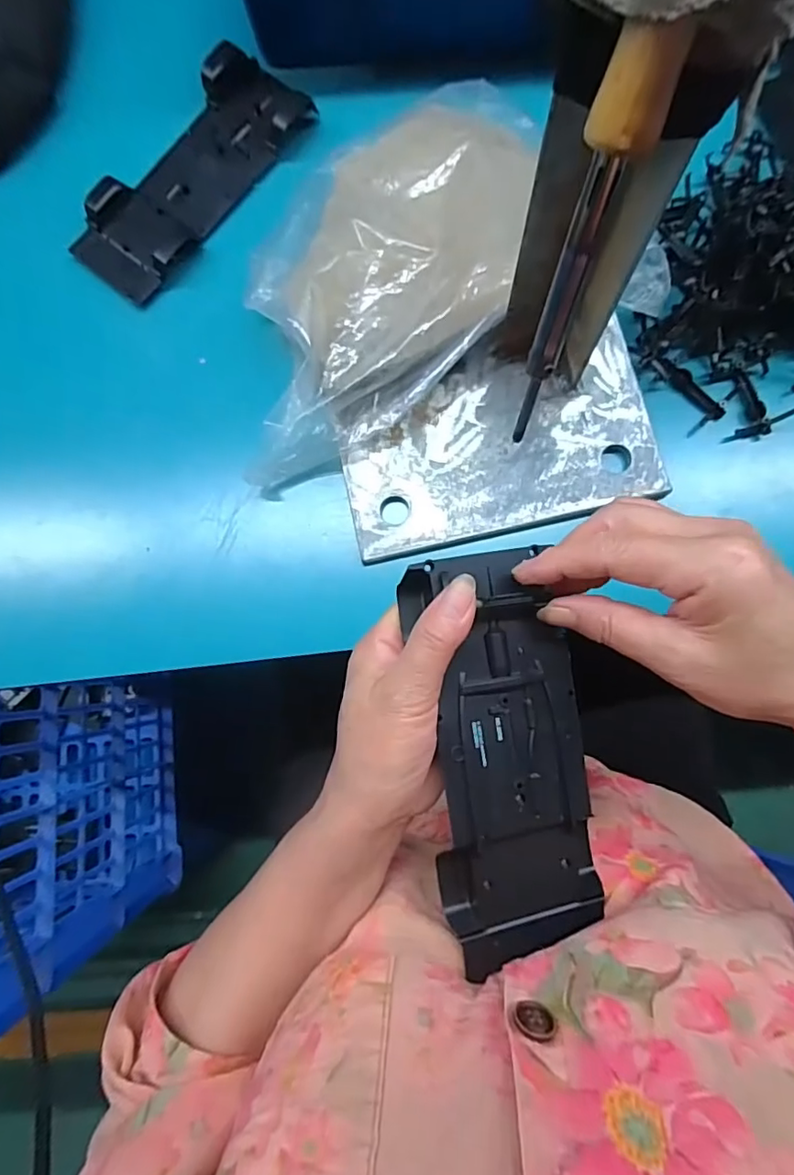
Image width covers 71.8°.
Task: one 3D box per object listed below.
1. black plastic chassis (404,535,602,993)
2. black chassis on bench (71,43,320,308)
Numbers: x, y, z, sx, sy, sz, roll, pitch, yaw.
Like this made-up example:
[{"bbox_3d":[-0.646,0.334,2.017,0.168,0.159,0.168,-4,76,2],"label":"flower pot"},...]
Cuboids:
[{"bbox_3d":[0.050,0.077,0.257,0.074,0.028,0.183,-7,90,3],"label":"black plastic chassis"},{"bbox_3d":[-0.147,-0.293,0.391,0.076,0.024,0.190,39,87,8],"label":"black chassis on bench"}]

